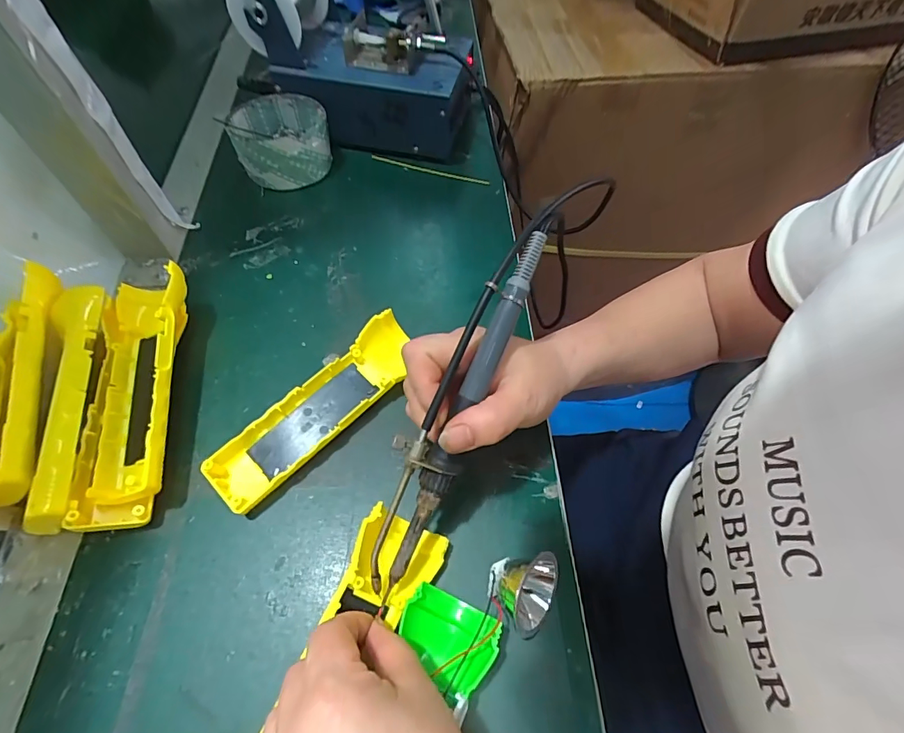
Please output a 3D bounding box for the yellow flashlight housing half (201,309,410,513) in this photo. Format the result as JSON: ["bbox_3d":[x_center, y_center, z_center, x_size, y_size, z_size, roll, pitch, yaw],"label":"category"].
[{"bbox_3d":[-0.088,0.027,0.307,0.160,0.029,0.045,-40,68,-22],"label":"yellow flashlight housing half"}]

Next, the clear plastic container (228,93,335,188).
[{"bbox_3d":[-0.166,-0.222,0.440,0.087,0.049,0.077,-15,61,-10],"label":"clear plastic container"}]

